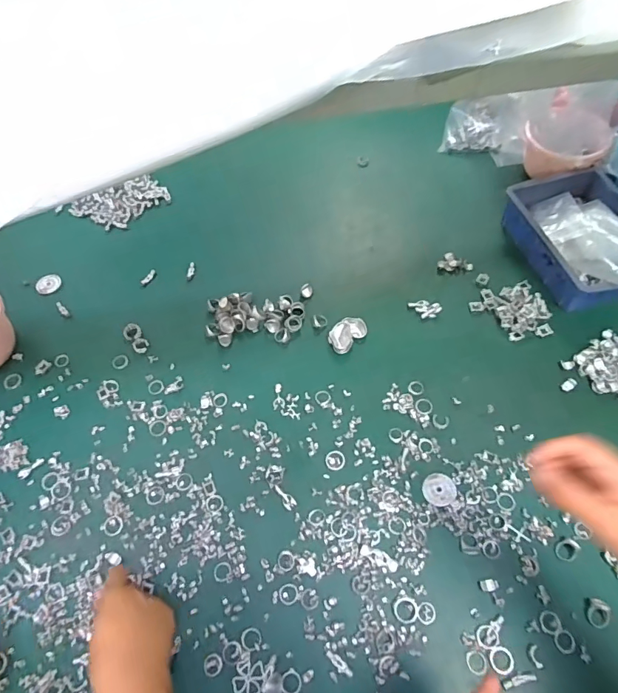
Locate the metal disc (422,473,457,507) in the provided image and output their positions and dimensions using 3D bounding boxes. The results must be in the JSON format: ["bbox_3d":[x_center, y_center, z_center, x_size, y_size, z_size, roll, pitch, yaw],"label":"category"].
[{"bbox_3d":[0.172,0.188,0.594,0.042,0.004,0.041,-1,60,2],"label":"metal disc"}]

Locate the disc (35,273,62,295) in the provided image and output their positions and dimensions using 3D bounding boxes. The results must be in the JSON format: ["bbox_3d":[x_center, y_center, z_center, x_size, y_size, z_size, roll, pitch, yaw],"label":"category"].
[{"bbox_3d":[-0.468,-0.114,0.810,0.042,0.006,0.039,-1,60,2],"label":"disc"}]

